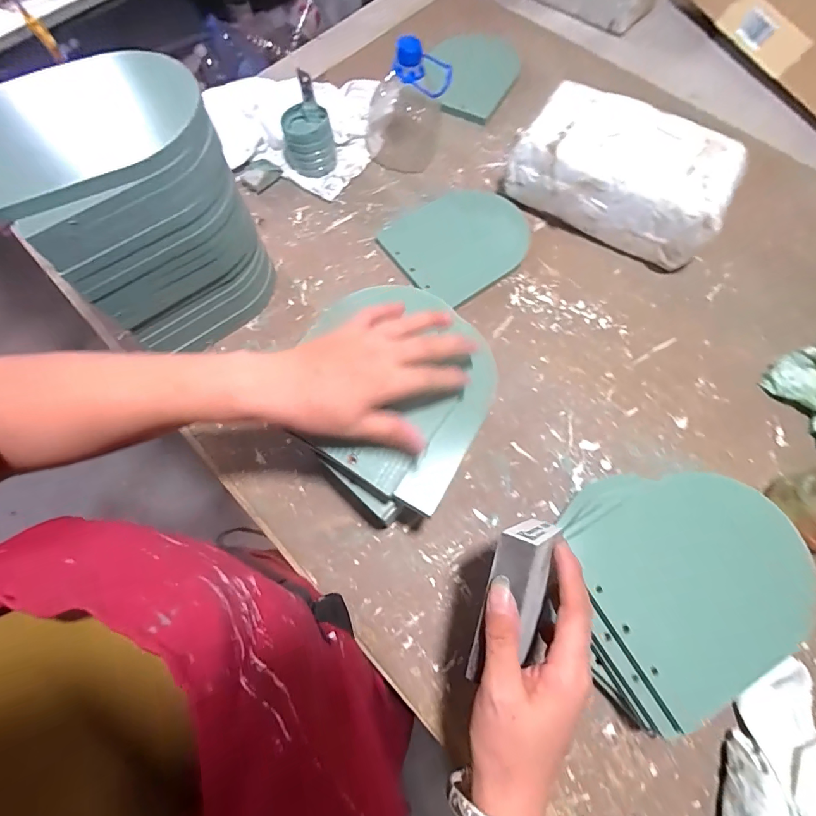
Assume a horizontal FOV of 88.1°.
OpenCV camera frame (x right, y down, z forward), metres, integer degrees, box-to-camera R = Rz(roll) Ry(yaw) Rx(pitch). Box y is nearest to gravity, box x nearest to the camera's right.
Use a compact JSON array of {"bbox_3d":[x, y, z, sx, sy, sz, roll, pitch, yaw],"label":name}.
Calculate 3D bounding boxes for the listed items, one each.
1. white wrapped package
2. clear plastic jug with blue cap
[{"bbox_3d":[0.252,-0.276,0.513,0.246,0.109,0.111,31,74,13],"label":"white wrapped package"},{"bbox_3d":[-0.004,-0.404,0.561,0.112,0.143,0.100,-5,70,1],"label":"clear plastic jug with blue cap"}]

